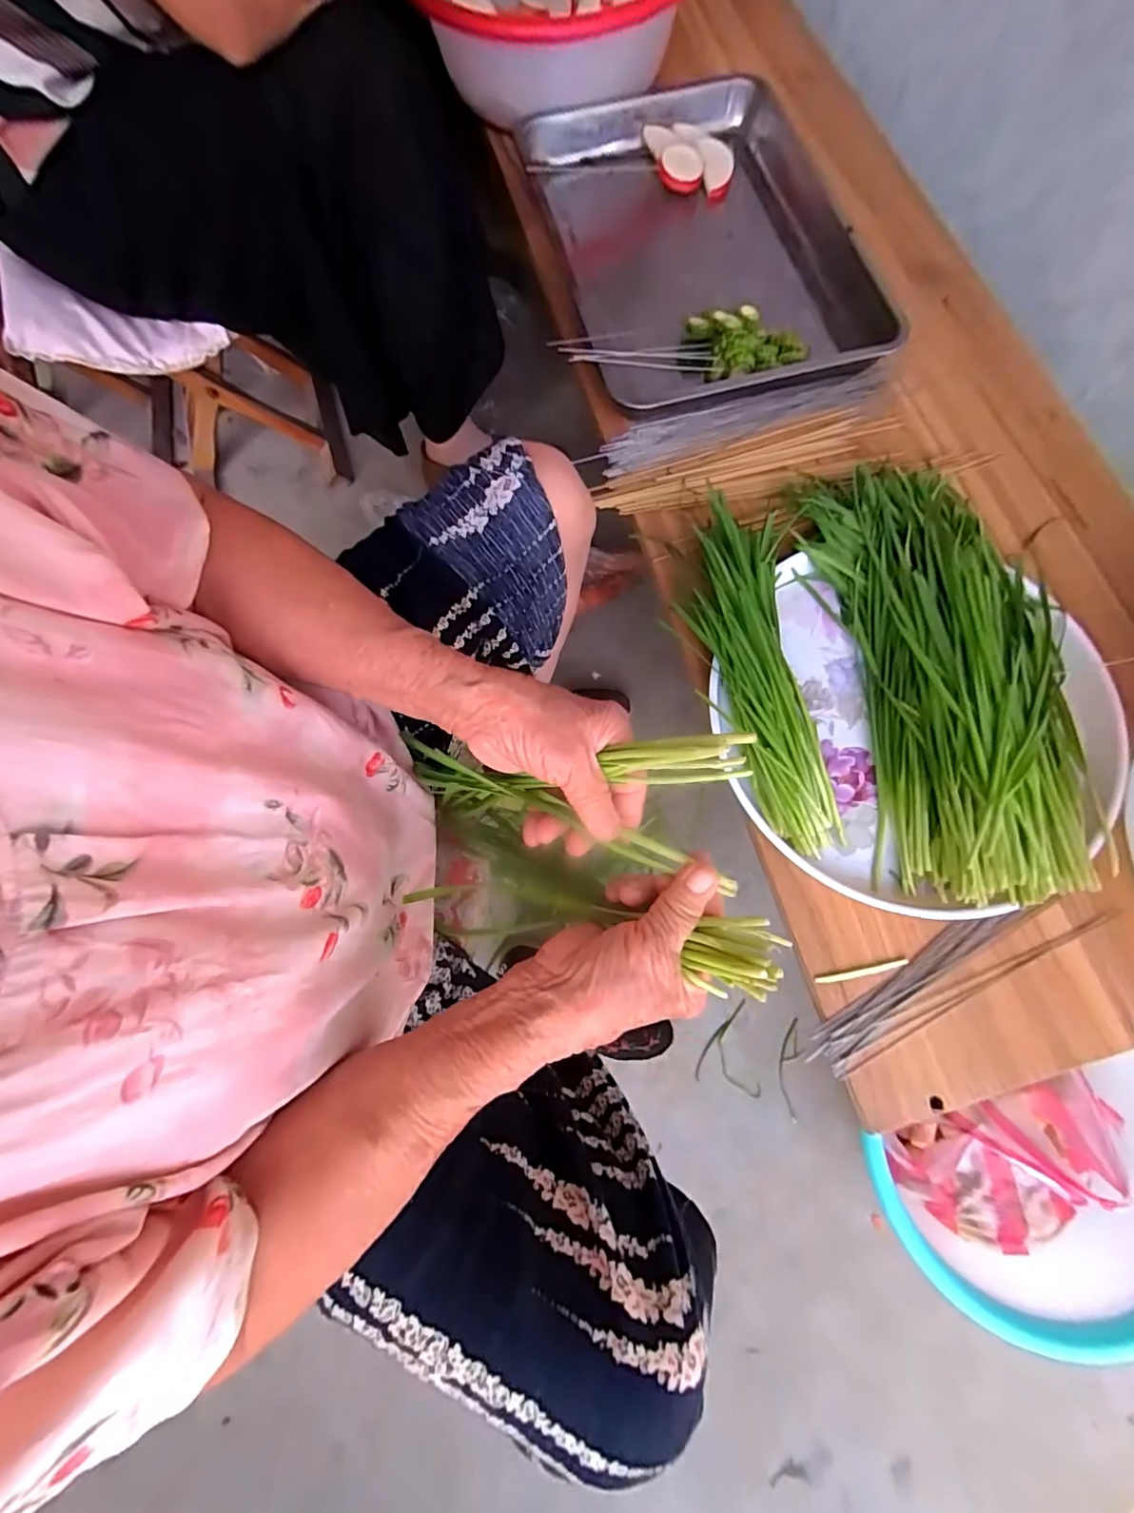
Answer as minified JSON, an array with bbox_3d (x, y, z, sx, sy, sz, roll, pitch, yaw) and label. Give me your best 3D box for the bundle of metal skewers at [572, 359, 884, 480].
[{"bbox_3d":[0.187,-0.361,0.577,0.338,0.015,0.062,-14,76,-2],"label":"bundle of metal skewers"}]

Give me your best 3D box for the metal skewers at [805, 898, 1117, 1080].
[{"bbox_3d":[0.310,0.178,0.433,0.255,0.008,0.055,-27,77,-6],"label":"metal skewers"}]

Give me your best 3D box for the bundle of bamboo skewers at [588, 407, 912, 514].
[{"bbox_3d":[0.186,-0.309,0.559,0.314,0.008,0.067,-15,76,-3],"label":"bundle of bamboo skewers"}]

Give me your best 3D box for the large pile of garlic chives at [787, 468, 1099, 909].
[{"bbox_3d":[0.340,-0.091,0.469,0.219,0.066,0.421,-9,76,-1],"label":"large pile of garlic chives"}]

